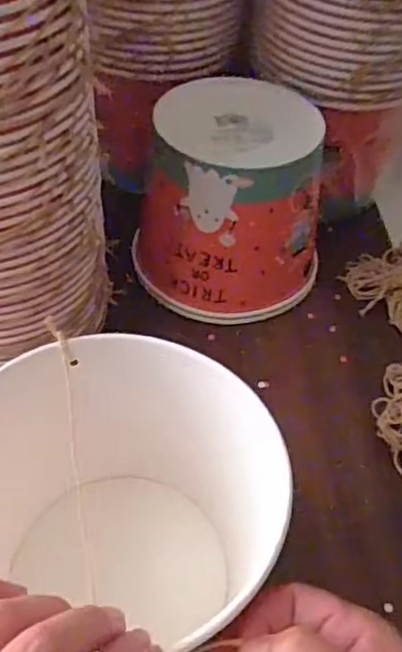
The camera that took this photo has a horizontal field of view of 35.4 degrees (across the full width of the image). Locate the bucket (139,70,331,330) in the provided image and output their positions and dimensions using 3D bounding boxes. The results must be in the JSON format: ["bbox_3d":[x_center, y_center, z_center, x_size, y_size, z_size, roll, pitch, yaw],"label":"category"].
[{"bbox_3d":[0.030,-0.106,0.527,0.149,0.140,0.151,10,49,5],"label":"bucket"}]

